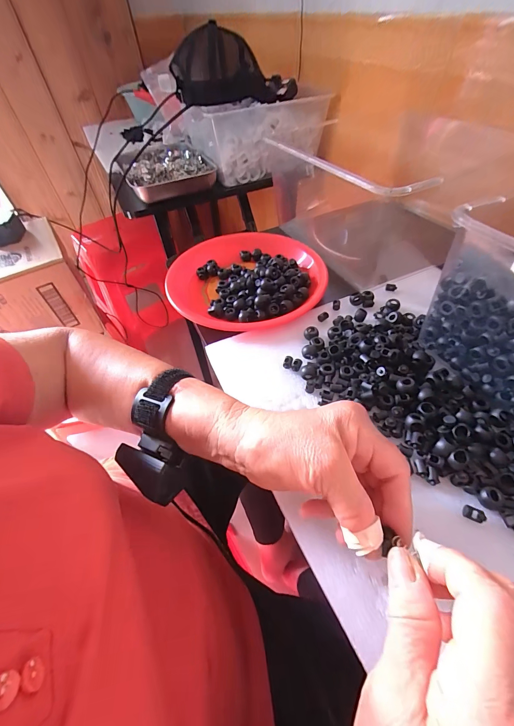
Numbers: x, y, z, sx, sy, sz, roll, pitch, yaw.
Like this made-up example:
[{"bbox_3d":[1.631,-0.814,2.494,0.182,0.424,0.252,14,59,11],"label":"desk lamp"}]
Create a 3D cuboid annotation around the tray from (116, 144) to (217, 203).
[{"bbox_3d":[-0.217,-0.464,0.706,0.192,0.040,0.240,-22,53,-13],"label":"tray"}]

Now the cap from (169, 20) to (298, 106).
[{"bbox_3d":[-0.042,-0.627,0.629,0.262,0.119,0.173,-6,52,-1],"label":"cap"}]

